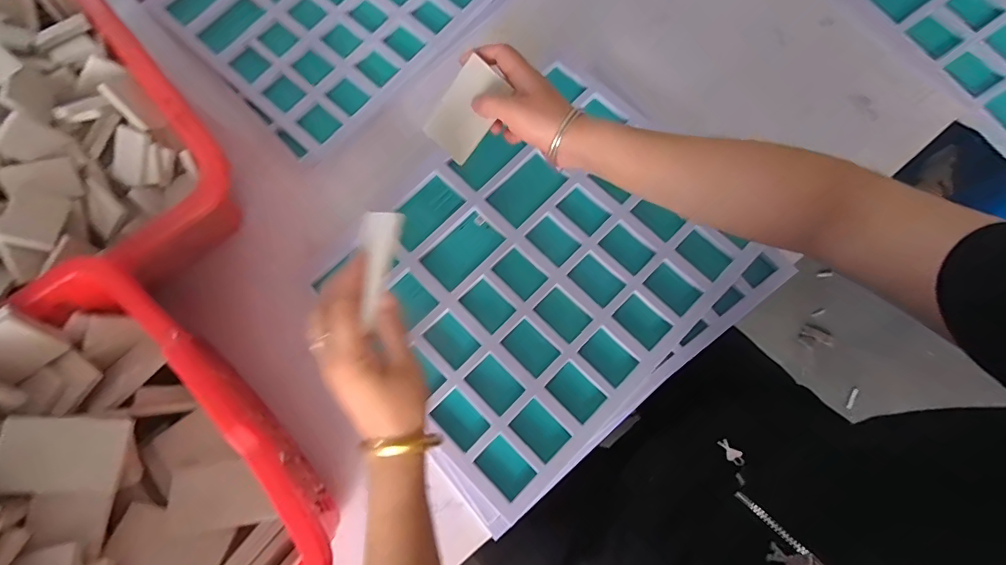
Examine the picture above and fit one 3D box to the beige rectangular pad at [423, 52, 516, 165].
[{"bbox_3d":[-0.034,-0.162,0.447,0.053,0.007,0.085,43,110,2],"label":"beige rectangular pad"}]

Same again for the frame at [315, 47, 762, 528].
[{"bbox_3d":[0.043,-0.018,0.521,0.400,0.030,0.325,-43,79,-8],"label":"frame"}]

